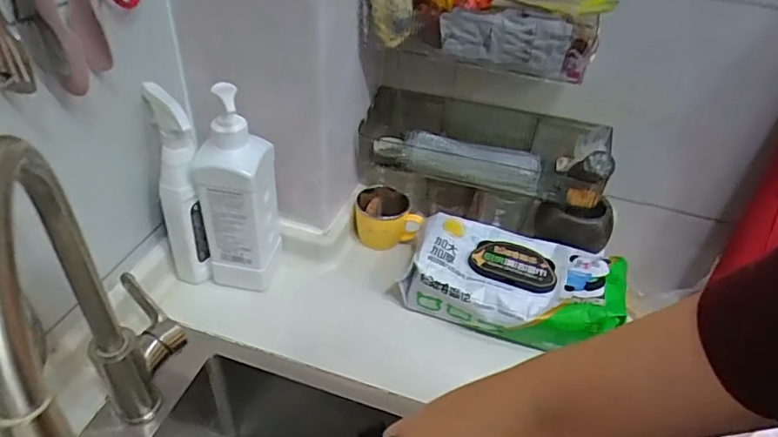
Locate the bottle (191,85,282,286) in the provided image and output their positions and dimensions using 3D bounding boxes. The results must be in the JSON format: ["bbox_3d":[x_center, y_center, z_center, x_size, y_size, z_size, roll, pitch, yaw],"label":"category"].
[{"bbox_3d":[-0.188,-0.036,0.667,0.080,0.280,0.076,7,40,3],"label":"bottle"}]

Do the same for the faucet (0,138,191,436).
[{"bbox_3d":[-0.215,0.100,0.418,0.068,0.372,0.335,-13,43,-20],"label":"faucet"}]

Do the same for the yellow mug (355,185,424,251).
[{"bbox_3d":[-0.007,-0.001,0.818,0.091,0.070,0.074,-6,41,-12],"label":"yellow mug"}]

